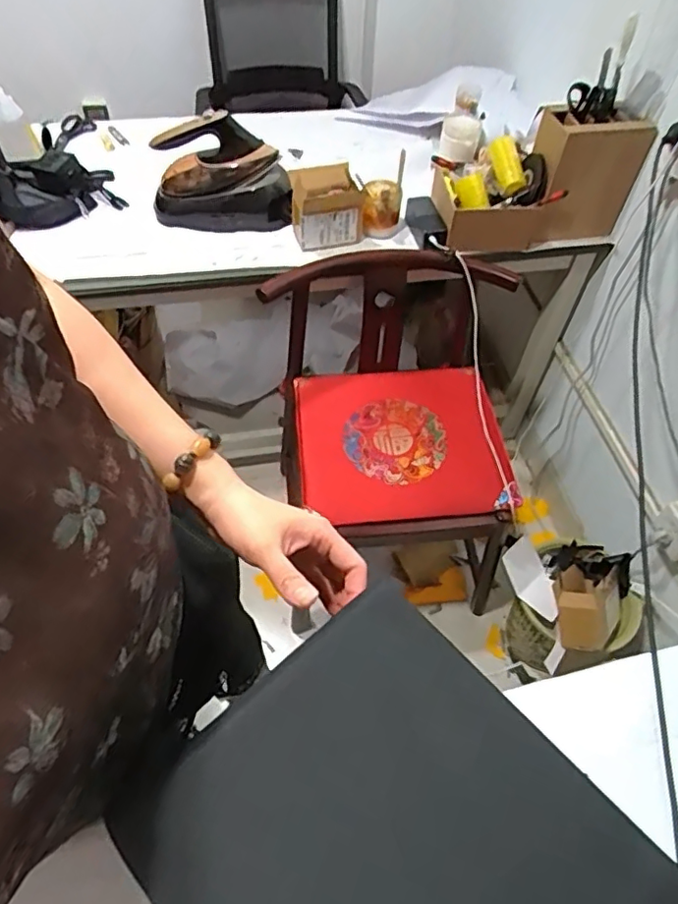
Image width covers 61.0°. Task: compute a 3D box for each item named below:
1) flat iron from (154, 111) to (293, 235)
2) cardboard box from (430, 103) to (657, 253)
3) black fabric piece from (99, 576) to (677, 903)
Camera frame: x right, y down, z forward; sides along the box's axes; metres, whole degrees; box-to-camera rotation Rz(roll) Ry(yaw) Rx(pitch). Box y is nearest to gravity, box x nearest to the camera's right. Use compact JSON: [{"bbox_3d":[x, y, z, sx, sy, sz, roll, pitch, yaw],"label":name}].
[{"bbox_3d":[-0.247,-0.581,1.214,0.303,0.186,0.125,6,54,0],"label":"flat iron"},{"bbox_3d":[0.394,-0.554,1.183,0.356,0.257,0.159,0,54,-4],"label":"cardboard box"},{"bbox_3d":[0.040,0.223,0.294,0.208,0.023,0.265,-36,61,-23],"label":"black fabric piece"}]

